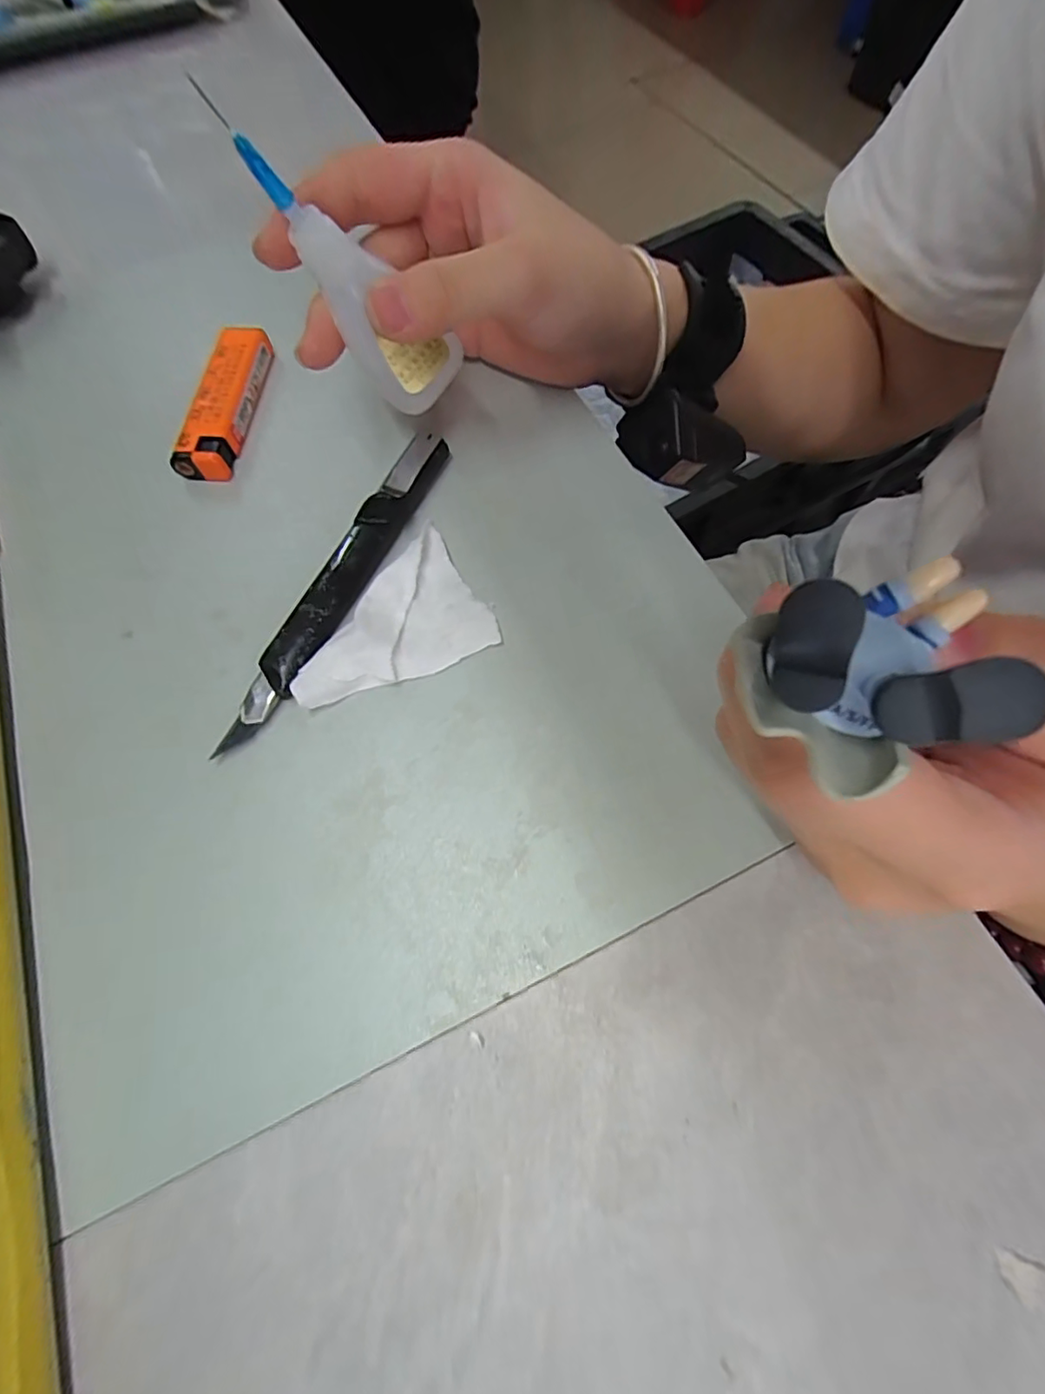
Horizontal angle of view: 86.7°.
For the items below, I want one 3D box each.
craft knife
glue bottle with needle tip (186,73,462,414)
[{"bbox_3d":[-0.067,-0.044,0.208,0.018,0.011,0.141,22,70,11],"label":"craft knife"},{"bbox_3d":[-0.055,-0.137,0.183,0.027,0.088,0.017,0,65,30],"label":"glue bottle with needle tip"}]

